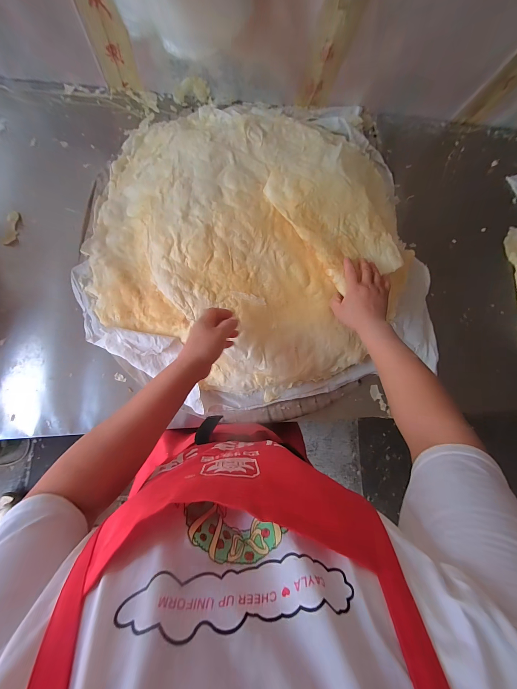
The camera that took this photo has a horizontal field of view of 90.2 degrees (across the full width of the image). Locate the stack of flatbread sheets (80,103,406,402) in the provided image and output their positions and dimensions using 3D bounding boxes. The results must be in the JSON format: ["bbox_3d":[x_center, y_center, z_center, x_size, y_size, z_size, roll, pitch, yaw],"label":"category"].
[{"bbox_3d":[-0.009,-0.220,0.564,0.698,0.088,0.605,20,84,-4],"label":"stack of flatbread sheets"}]

